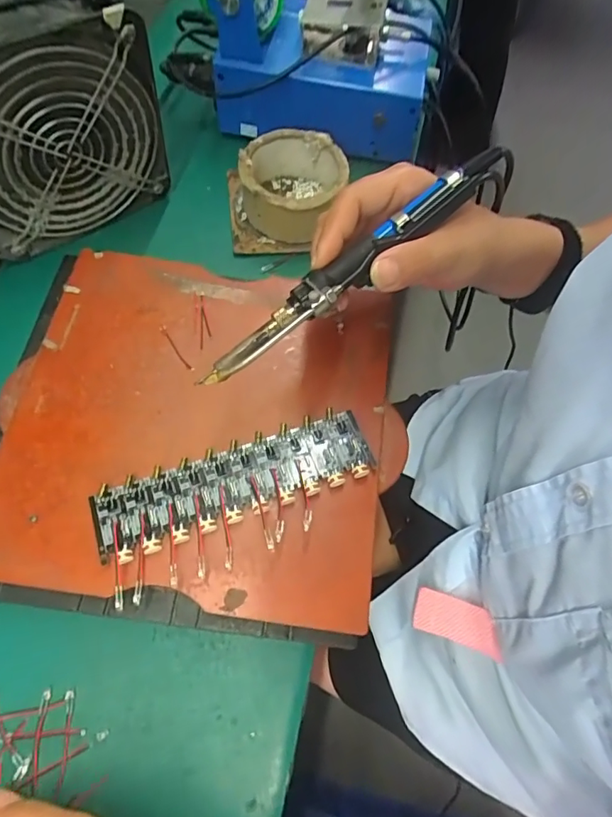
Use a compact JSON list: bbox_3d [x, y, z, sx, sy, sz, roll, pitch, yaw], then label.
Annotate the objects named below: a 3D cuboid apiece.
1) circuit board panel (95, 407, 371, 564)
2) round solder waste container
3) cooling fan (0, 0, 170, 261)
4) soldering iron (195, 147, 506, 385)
[{"bbox_3d":[-0.041,0.042,0.297,0.161,0.007,0.047,-19,67,-10],"label":"circuit board panel"},{"bbox_3d":[-0.016,-0.183,0.422,0.096,0.051,0.087,-7,65,-4],"label":"round solder waste container"},{"bbox_3d":[-0.178,-0.193,0.352,0.155,0.147,0.055,-33,69,-16],"label":"cooling fan"},{"bbox_3d":[0.029,-0.080,0.274,0.213,0.020,0.025,-39,72,-5],"label":"soldering iron"}]

